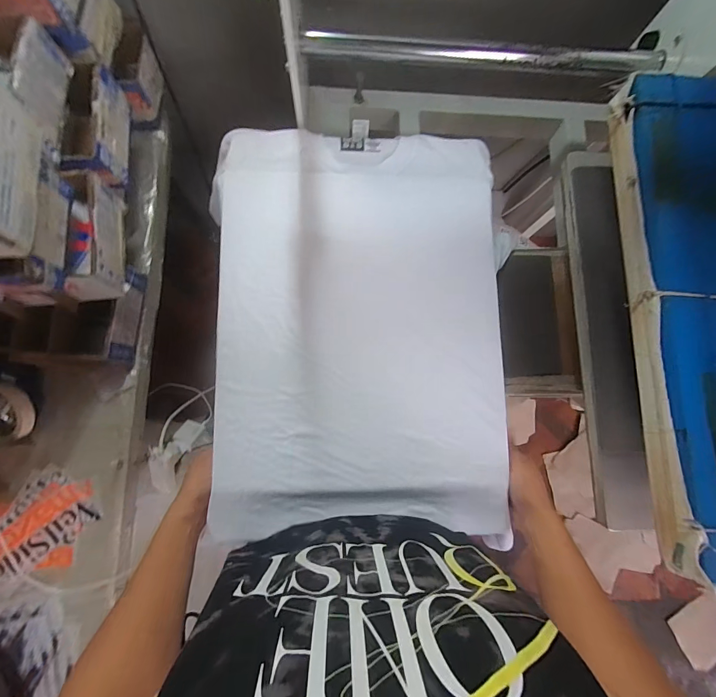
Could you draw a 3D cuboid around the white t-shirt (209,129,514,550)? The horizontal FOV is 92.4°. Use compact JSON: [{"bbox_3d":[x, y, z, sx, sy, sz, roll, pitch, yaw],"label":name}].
[{"bbox_3d":[0.004,-0.048,0.490,0.403,0.034,0.582,1,81,-4],"label":"white t-shirt"}]

